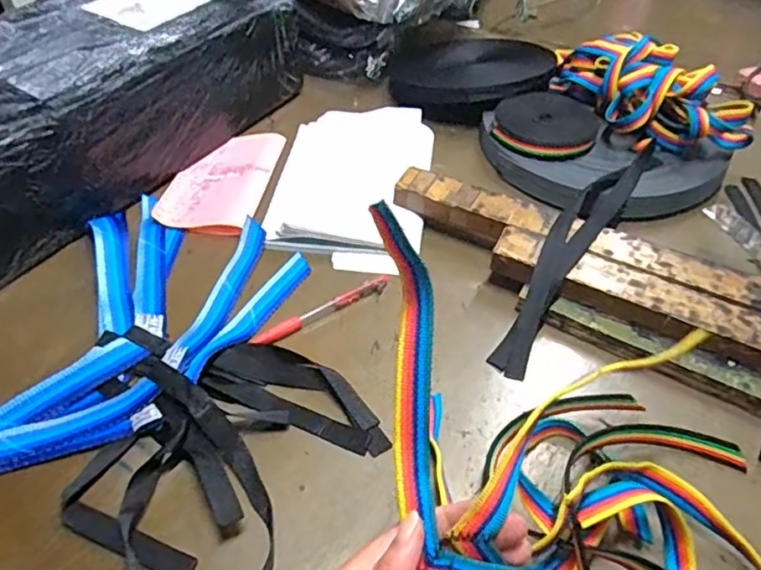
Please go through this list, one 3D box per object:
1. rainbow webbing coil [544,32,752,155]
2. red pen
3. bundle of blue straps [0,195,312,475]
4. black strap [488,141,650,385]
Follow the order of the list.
[{"bbox_3d":[0.276,-0.212,0.637,0.102,0.073,0.222,-20,51,-16],"label":"rainbow webbing coil"},{"bbox_3d":[-0.047,0.021,0.504,0.131,0.016,0.014,-27,52,-23],"label":"red pen"},{"bbox_3d":[-0.231,0.045,0.462,0.194,0.030,0.354,25,51,21],"label":"bundle of blue straps"},{"bbox_3d":[0.181,-0.045,0.537,0.040,0.043,0.305,25,51,21],"label":"black strap"}]

